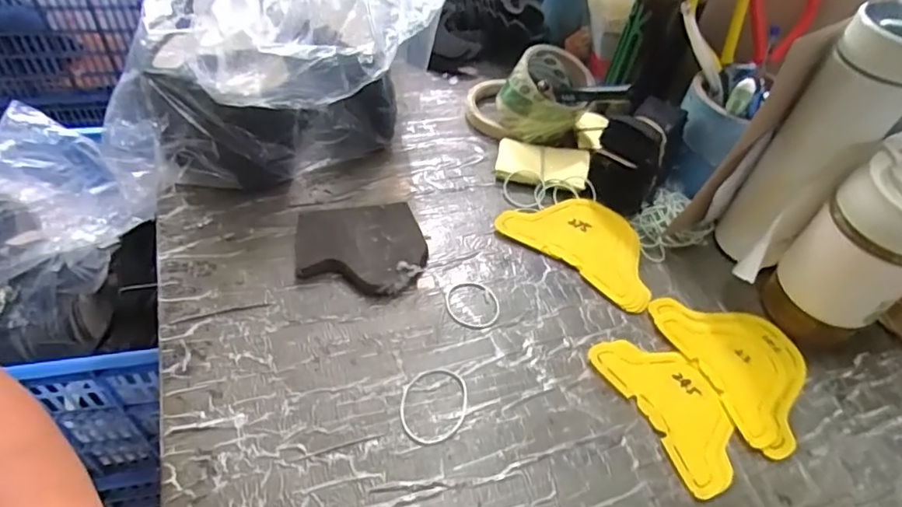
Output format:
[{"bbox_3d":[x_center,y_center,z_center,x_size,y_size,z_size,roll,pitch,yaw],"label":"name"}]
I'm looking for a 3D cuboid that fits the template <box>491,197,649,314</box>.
[{"bbox_3d":[0.127,-0.014,0.529,0.148,0.005,0.089,32,56,19],"label":"template"}]

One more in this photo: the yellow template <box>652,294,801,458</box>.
[{"bbox_3d":[0.240,0.087,0.462,0.095,0.005,0.142,-16,52,-19],"label":"yellow template"}]

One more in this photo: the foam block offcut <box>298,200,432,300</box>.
[{"bbox_3d":[-0.078,-0.005,0.493,0.109,0.020,0.092,2,48,-5],"label":"foam block offcut"}]

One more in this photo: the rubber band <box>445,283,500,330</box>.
[{"bbox_3d":[0.018,0.043,0.476,0.045,0.004,0.048,3,48,-4],"label":"rubber band"}]

